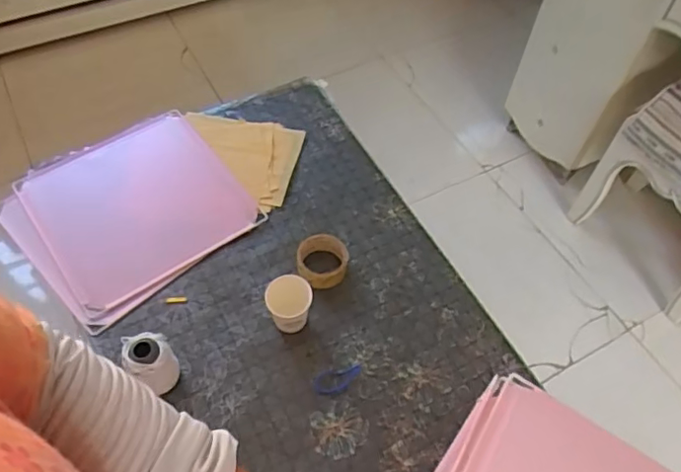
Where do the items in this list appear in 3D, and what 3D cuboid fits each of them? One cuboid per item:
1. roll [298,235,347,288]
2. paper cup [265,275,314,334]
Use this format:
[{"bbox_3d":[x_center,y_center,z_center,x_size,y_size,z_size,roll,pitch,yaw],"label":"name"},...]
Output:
[{"bbox_3d":[-0.031,0.046,0.997,0.088,0.037,0.090,2,55,-2],"label":"roll"},{"bbox_3d":[-0.084,0.114,0.924,0.072,0.079,0.071,2,55,-2],"label":"paper cup"}]

